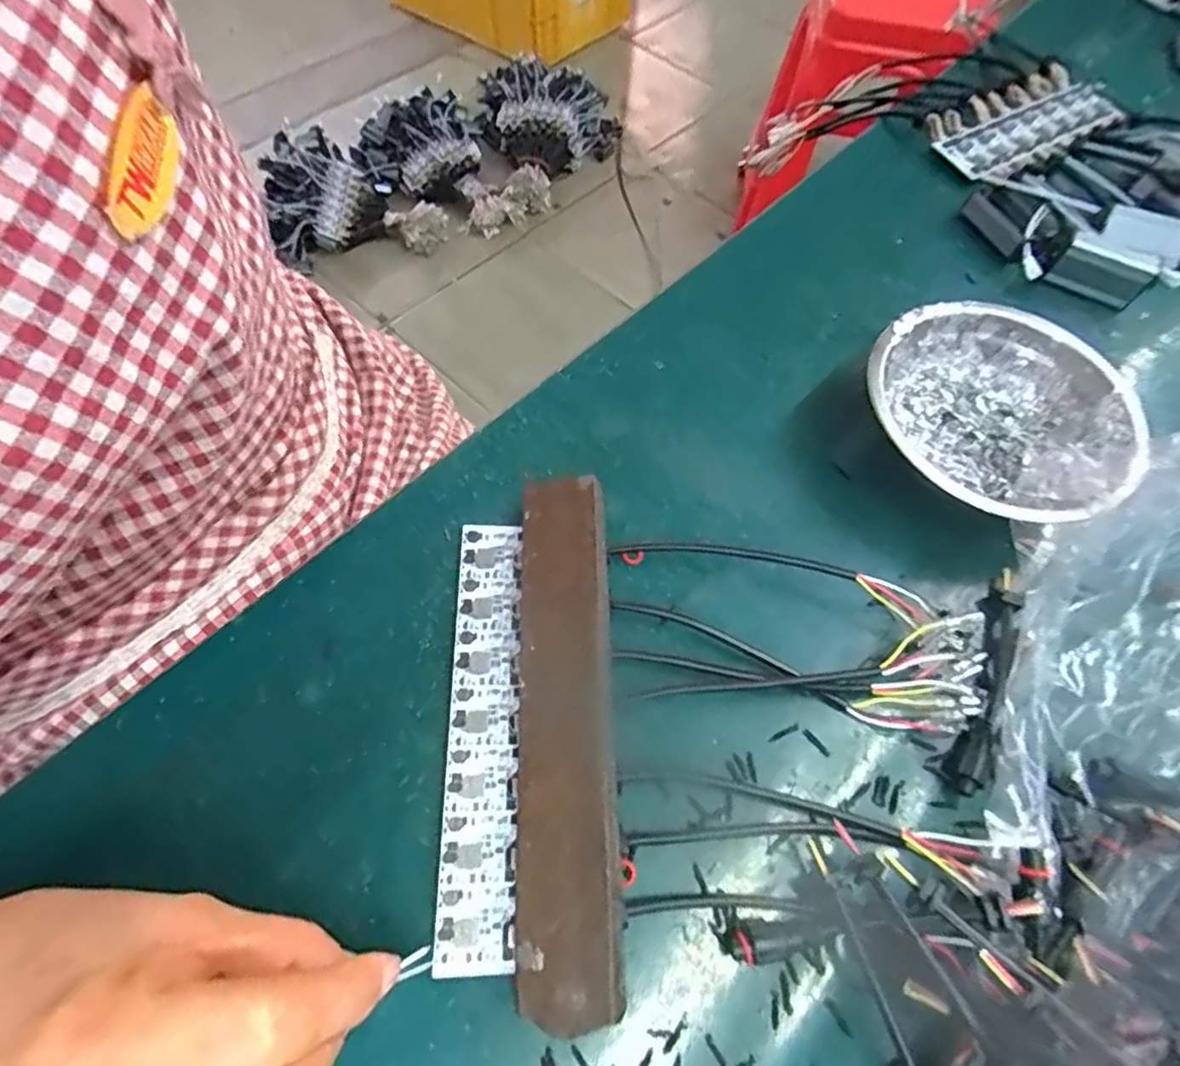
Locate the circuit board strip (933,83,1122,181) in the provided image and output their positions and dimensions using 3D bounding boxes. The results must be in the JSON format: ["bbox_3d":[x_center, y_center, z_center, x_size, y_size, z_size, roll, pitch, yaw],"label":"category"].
[{"bbox_3d":[0.318,-0.286,0.458,0.146,0.016,0.047,-29,67,-15],"label":"circuit board strip"}]

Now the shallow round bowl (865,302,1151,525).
[{"bbox_3d":[0.200,-0.057,0.320,0.112,0.045,0.123,1,63,-1],"label":"shallow round bowl"}]

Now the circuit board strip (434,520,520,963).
[{"bbox_3d":[-0.044,0.076,0.263,0.026,0.005,0.173,-1,63,-2],"label":"circuit board strip"}]

